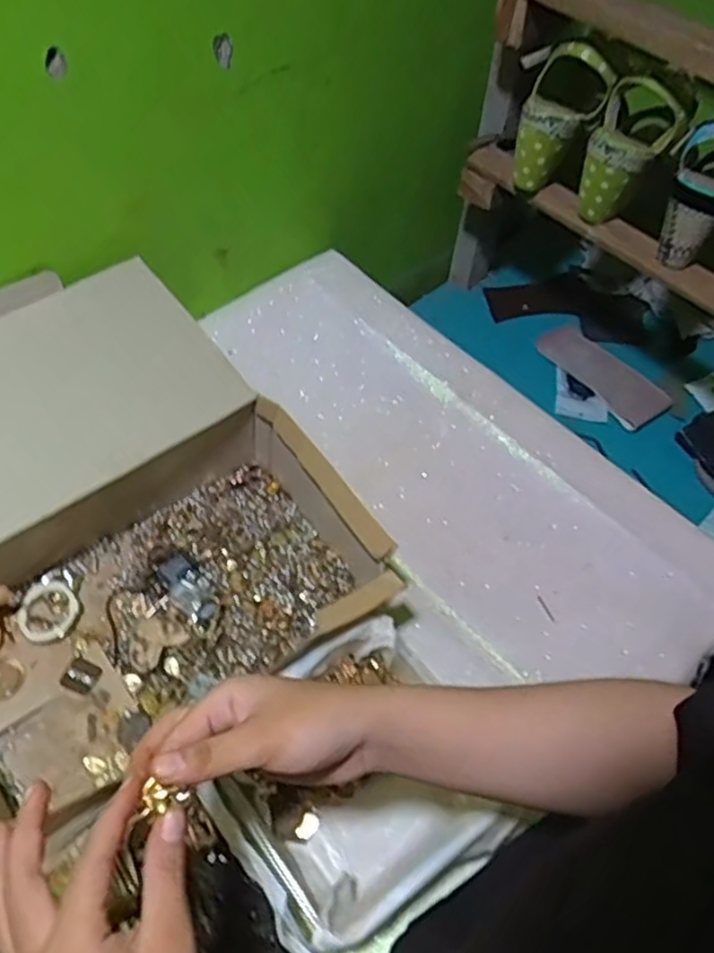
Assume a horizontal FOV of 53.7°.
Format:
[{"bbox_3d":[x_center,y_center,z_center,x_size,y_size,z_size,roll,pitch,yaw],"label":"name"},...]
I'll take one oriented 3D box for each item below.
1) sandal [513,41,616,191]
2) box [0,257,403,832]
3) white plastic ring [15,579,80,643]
[{"bbox_3d":[0.209,-0.367,0.730,0.077,0.138,0.059,23,56,11],"label":"sandal"},{"bbox_3d":[-0.211,0.032,0.577,0.338,0.133,0.384,-31,64,-22],"label":"box"},{"bbox_3d":[-0.260,0.111,0.590,0.049,0.009,0.053,-33,65,-23],"label":"white plastic ring"}]

